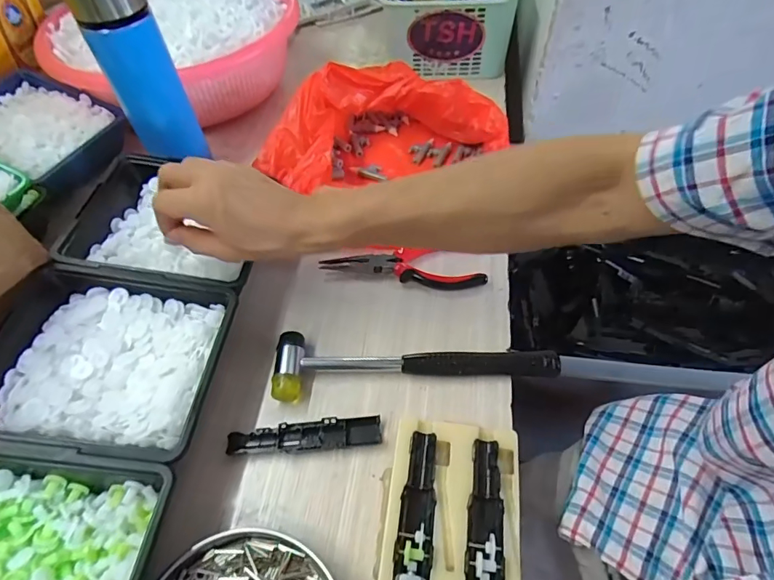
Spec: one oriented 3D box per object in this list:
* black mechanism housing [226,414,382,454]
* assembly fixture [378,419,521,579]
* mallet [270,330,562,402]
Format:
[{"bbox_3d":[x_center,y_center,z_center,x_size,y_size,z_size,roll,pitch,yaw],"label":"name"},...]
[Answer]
[{"bbox_3d":[-0.065,0.117,0.363,0.118,0.010,0.022,-7,53,-2],"label":"black mechanism housing"},{"bbox_3d":[0.045,0.160,0.314,0.088,0.031,0.137,5,54,6],"label":"assembly fixture"},{"bbox_3d":[0.024,0.059,0.393,0.238,0.022,0.059,-3,53,0],"label":"mallet"}]

